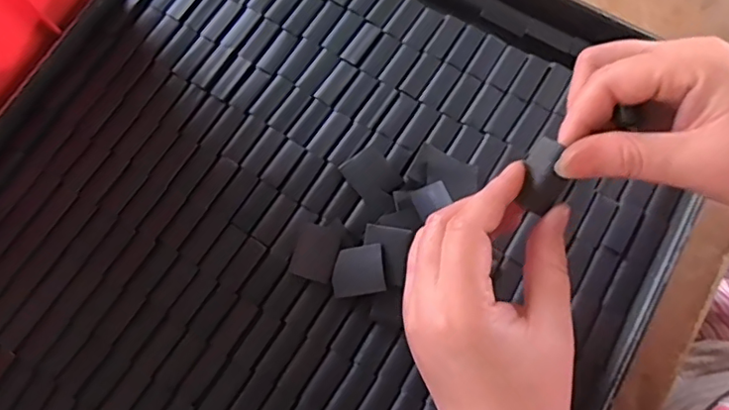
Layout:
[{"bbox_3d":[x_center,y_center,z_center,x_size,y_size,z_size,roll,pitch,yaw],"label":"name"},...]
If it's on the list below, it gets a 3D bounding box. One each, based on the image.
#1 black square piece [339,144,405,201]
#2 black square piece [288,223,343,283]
[{"bbox_3d":[0.004,-0.019,0.341,0.026,0.005,0.033,-37,76,-8],"label":"black square piece"},{"bbox_3d":[-0.028,0.028,0.329,0.025,0.006,0.030,16,76,6],"label":"black square piece"}]

